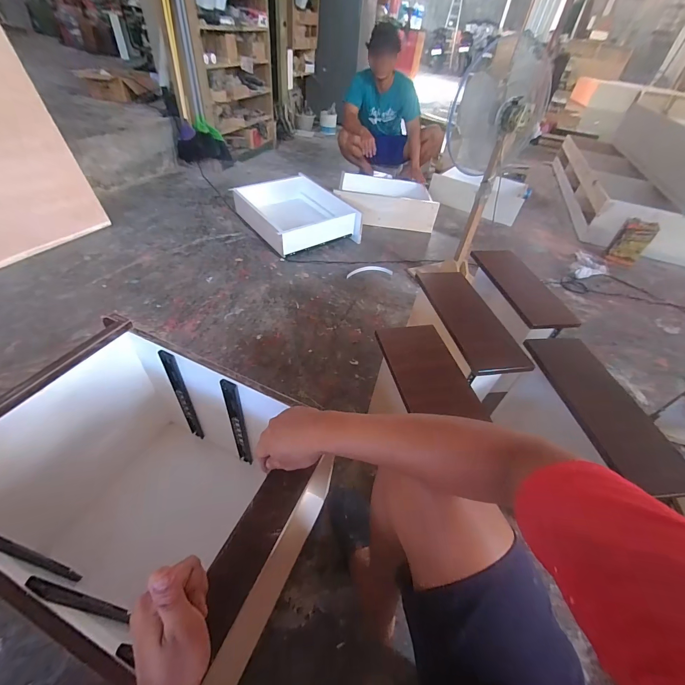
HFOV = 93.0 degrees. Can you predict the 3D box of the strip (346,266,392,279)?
[{"bbox_3d":[0.138,-0.381,1.728,0.243,0.017,0.085,-8,47,-15],"label":"strip"}]

